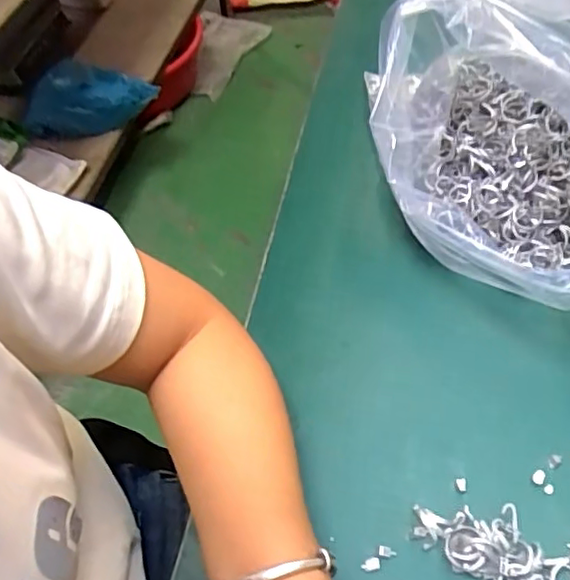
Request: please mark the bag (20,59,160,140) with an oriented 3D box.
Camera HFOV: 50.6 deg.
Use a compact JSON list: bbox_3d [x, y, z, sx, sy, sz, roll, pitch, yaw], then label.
[{"bbox_3d":[-0.447,-0.445,1.401,0.292,0.094,0.140,-10,55,-2],"label":"bag"}]

